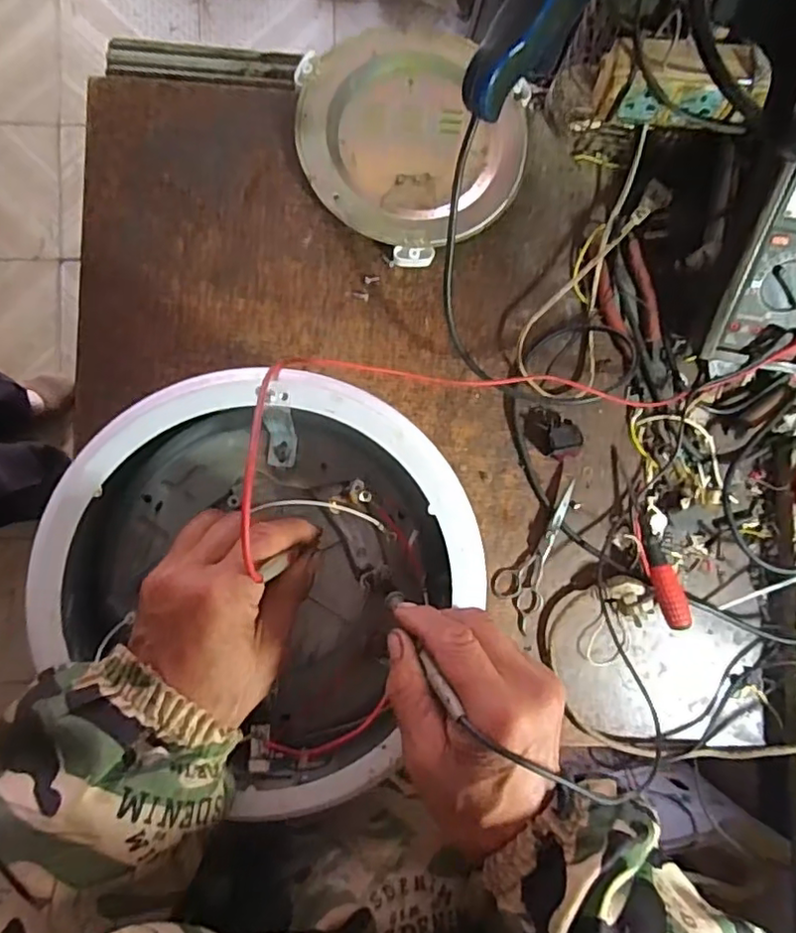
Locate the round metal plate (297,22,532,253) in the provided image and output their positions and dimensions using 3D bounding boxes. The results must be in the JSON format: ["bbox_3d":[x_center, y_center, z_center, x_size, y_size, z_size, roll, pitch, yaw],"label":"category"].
[{"bbox_3d":[0.012,-0.297,0.549,0.195,0.018,0.197,0,88,-5],"label":"round metal plate"}]

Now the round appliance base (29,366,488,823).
[{"bbox_3d":[-0.077,0.057,0.373,0.226,0.083,0.218,0,88,-5],"label":"round appliance base"}]

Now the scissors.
[{"bbox_3d":[0.119,0.077,0.549,0.049,0.009,0.136,16,87,-4],"label":"scissors"}]

